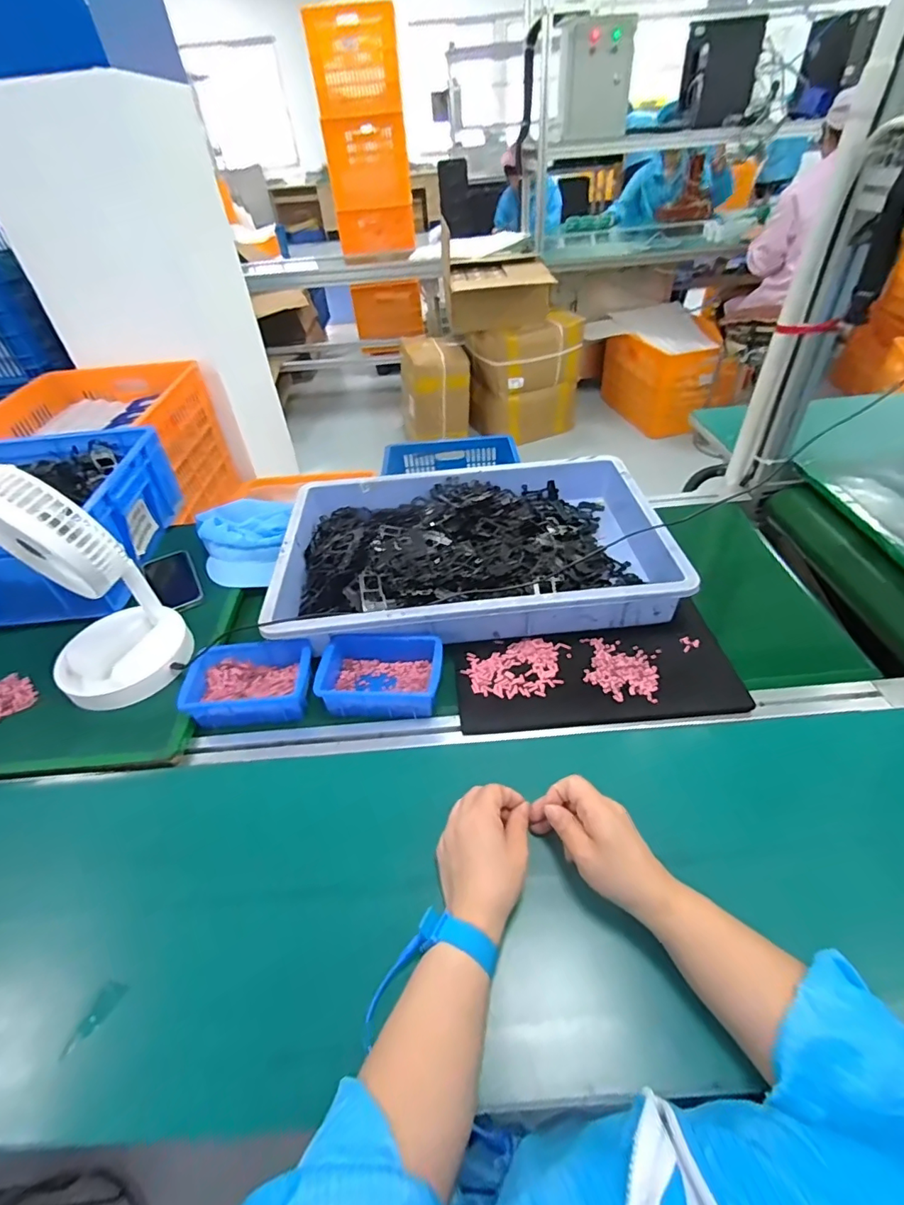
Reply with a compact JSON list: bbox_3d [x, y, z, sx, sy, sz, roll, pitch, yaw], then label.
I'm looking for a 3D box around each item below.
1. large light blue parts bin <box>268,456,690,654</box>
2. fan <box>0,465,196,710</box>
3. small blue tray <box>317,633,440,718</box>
[{"bbox_3d":[0.030,-0.082,0.805,0.557,0.096,0.365,-5,42,-1],"label":"large light blue parts bin"},{"bbox_3d":[-0.450,-0.024,0.616,0.148,0.279,0.159,30,52,32],"label":"fan"},{"bbox_3d":[-0.090,0.090,0.660,0.156,0.047,0.104,-1,42,3],"label":"small blue tray"}]

